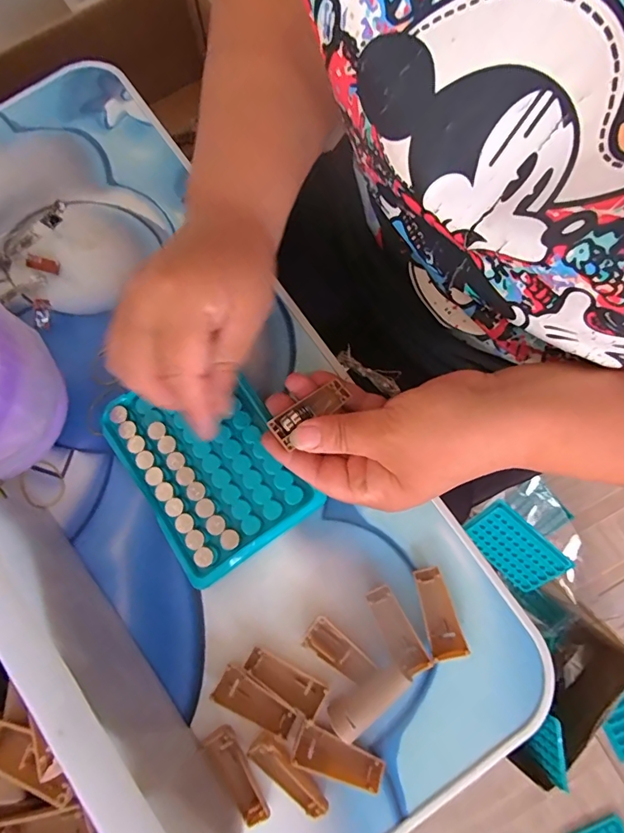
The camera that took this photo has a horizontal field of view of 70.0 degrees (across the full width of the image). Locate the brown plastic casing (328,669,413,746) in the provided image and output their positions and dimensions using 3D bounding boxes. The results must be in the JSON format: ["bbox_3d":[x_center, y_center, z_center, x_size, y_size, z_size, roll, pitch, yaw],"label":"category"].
[{"bbox_3d":[0.032,0.161,0.255,0.050,0.009,0.019,-40,79,-7],"label":"brown plastic casing"}]

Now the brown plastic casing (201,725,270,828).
[{"bbox_3d":[-0.042,0.201,0.251,0.015,0.007,0.050,-32,78,-5],"label":"brown plastic casing"}]

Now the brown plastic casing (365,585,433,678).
[{"bbox_3d":[0.050,0.125,0.263,0.018,0.011,0.049,-25,78,-4],"label":"brown plastic casing"}]

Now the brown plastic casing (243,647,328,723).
[{"bbox_3d":[-0.016,0.153,0.260,0.048,0.007,0.017,34,81,9],"label":"brown plastic casing"}]

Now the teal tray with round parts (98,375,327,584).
[{"bbox_3d":[-0.066,0.028,0.286,0.093,0.020,0.128,-34,79,-6],"label":"teal tray with round parts"}]

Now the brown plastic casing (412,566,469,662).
[{"bbox_3d":[0.076,0.115,0.264,0.020,0.011,0.049,-11,77,-1],"label":"brown plastic casing"}]

